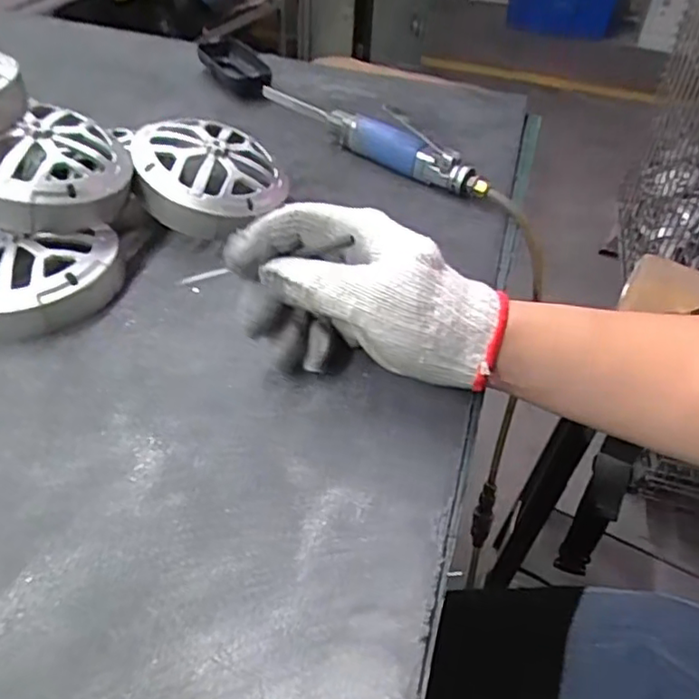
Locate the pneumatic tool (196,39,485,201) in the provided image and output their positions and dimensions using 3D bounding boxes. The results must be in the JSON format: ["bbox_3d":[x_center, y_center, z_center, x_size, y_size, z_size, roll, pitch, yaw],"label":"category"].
[{"bbox_3d":[-0.037,-0.240,0.620,0.071,0.047,0.407,-29,53,-30],"label":"pneumatic tool"}]

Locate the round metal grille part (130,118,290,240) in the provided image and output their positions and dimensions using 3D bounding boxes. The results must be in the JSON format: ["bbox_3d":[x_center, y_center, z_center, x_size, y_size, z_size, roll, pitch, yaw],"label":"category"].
[{"bbox_3d":[-0.107,-0.139,0.480,0.112,0.036,0.108,-27,75,-33],"label":"round metal grille part"}]

